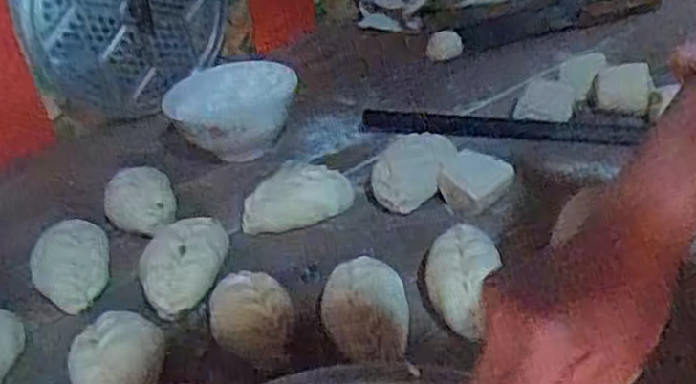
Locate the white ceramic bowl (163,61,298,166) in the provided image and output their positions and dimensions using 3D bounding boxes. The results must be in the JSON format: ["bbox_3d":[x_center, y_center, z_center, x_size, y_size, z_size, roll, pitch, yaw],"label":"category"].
[{"bbox_3d":[-0.129,-0.094,0.853,0.135,0.060,0.115,-3,37,7],"label":"white ceramic bowl"}]

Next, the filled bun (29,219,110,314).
[{"bbox_3d":[-0.255,0.065,0.692,0.072,0.043,0.091,-25,40,-21],"label":"filled bun"}]

